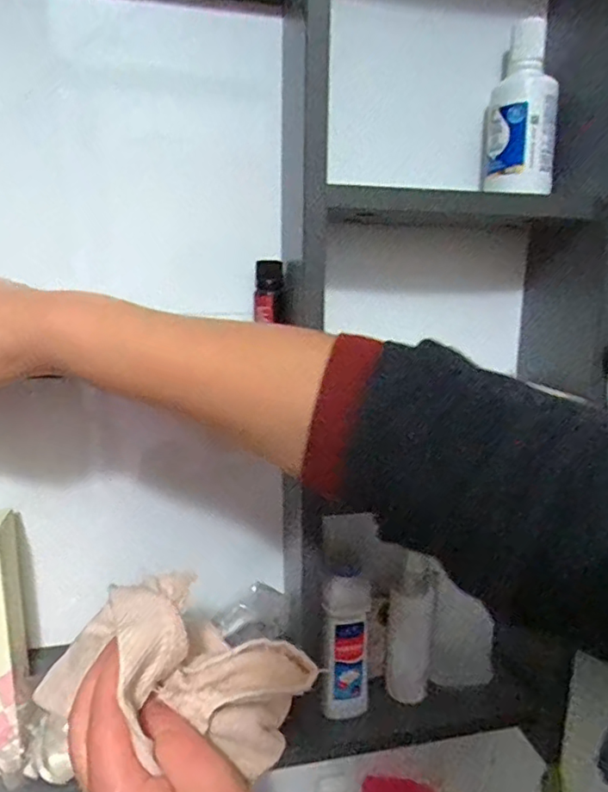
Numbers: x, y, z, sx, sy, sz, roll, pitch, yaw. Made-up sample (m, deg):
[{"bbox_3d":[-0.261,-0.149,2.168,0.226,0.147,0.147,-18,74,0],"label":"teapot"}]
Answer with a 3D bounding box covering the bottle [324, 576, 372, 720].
[{"bbox_3d":[0.037,0.213,0.458,0.036,0.120,0.025,2,11,5],"label":"bottle"}]

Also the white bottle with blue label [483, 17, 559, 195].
[{"bbox_3d":[0.168,-0.216,0.419,0.050,0.108,0.053,5,12,20],"label":"white bottle with blue label"}]

